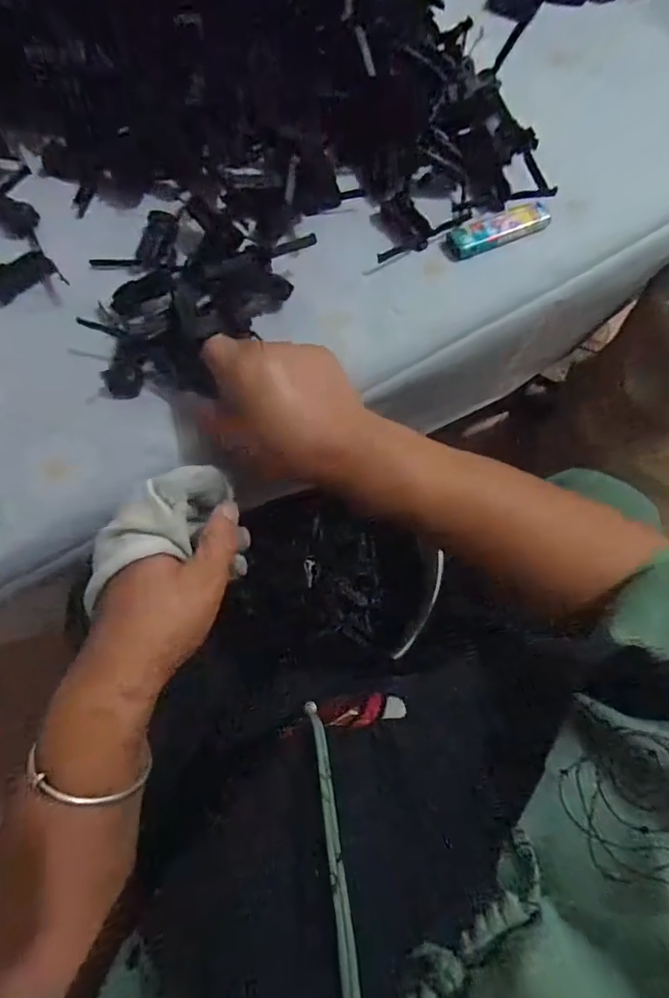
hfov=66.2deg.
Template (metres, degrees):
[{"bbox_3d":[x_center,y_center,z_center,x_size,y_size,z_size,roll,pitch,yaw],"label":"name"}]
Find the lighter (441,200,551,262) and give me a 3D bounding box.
[{"bbox_3d":[0.125,-0.208,0.397,0.087,0.013,0.028,-22,74,-8],"label":"lighter"}]

